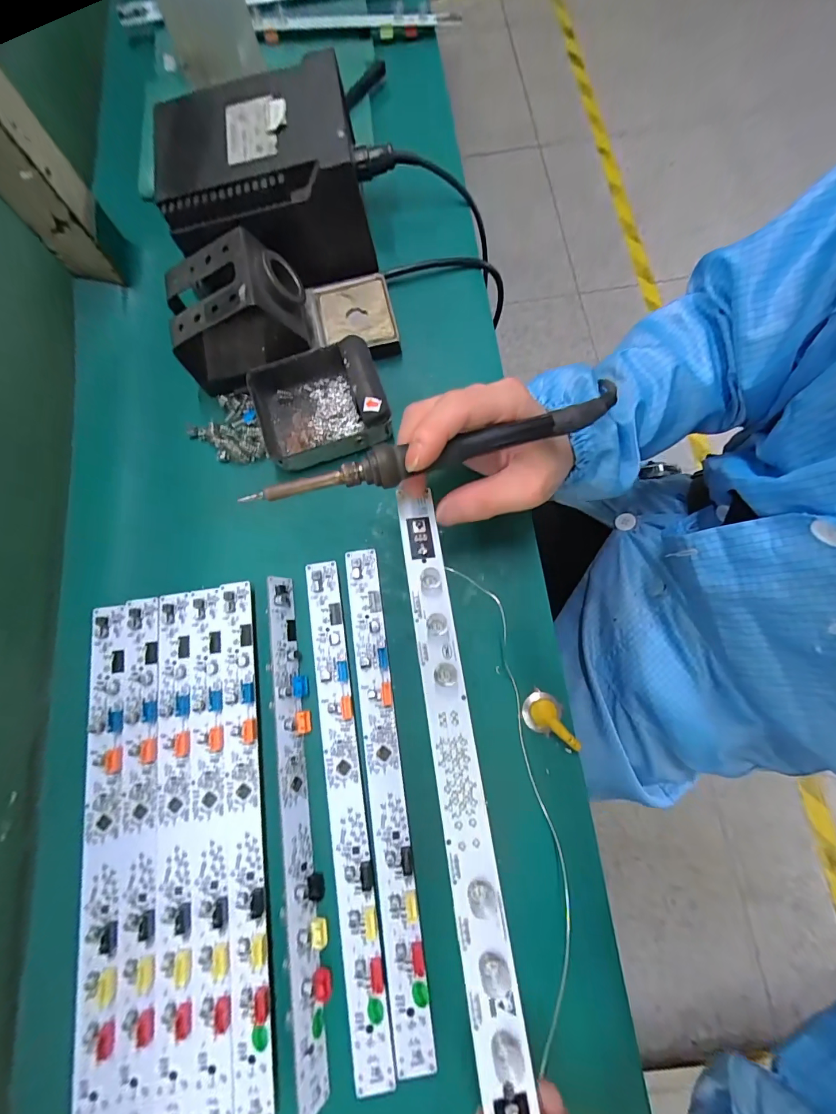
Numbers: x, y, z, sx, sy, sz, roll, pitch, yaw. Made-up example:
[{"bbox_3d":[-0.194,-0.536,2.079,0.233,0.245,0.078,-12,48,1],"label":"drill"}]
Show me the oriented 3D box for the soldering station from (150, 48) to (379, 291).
[{"bbox_3d":[-0.115,-0.280,0.314,0.140,0.081,0.129,-12,77,-2],"label":"soldering station"}]

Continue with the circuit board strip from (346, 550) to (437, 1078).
[{"bbox_3d":[-0.020,0.135,0.253,0.021,0.004,0.285,-8,77,-1],"label":"circuit board strip"}]

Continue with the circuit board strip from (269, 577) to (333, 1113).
[{"bbox_3d":[-0.073,0.154,0.254,0.019,0.016,0.284,-8,77,-1],"label":"circuit board strip"}]

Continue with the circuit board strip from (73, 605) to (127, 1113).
[{"bbox_3d":[-0.189,0.174,0.246,0.024,0.004,0.285,-7,77,-1],"label":"circuit board strip"}]

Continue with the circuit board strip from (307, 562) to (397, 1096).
[{"bbox_3d":[-0.043,0.142,0.253,0.022,0.005,0.285,-9,77,-2],"label":"circuit board strip"}]

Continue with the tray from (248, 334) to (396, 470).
[{"bbox_3d":[-0.075,-0.116,0.308,0.095,0.038,0.086,-17,77,-3],"label":"tray"}]

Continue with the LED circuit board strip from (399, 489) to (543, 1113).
[{"bbox_3d":[0.017,0.090,0.199,0.022,0.006,0.267,-8,70,-1],"label":"LED circuit board strip"}]

